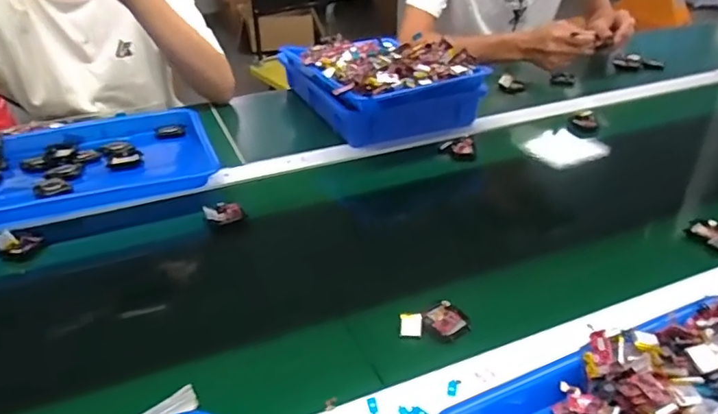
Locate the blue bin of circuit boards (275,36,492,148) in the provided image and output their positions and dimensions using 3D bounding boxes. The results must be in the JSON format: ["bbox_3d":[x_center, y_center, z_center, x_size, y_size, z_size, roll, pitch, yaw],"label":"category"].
[{"bbox_3d":[0.032,-0.218,0.928,0.242,0.106,0.295,-17,36,-22],"label":"blue bin of circuit boards"}]

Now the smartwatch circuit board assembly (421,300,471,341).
[{"bbox_3d":[0.082,0.107,0.517,0.038,0.013,0.040,-23,39,-30],"label":"smartwatch circuit board assembly"}]

